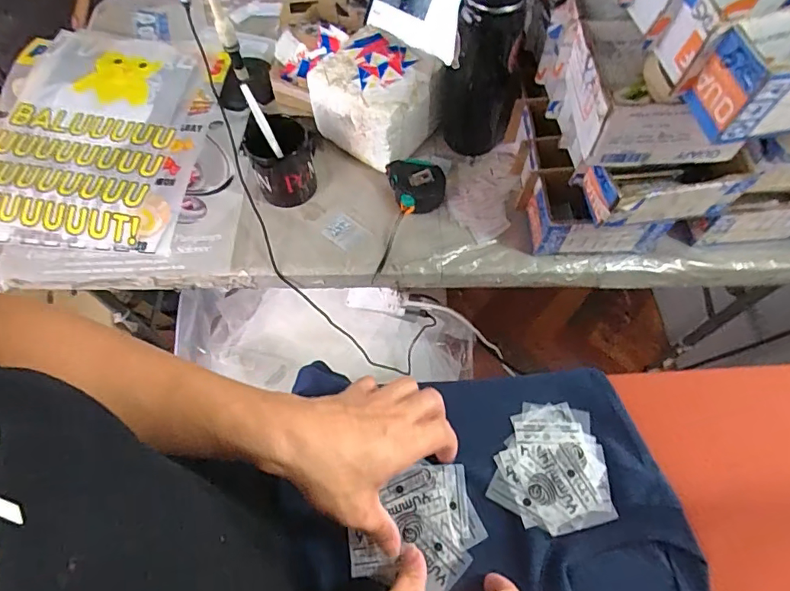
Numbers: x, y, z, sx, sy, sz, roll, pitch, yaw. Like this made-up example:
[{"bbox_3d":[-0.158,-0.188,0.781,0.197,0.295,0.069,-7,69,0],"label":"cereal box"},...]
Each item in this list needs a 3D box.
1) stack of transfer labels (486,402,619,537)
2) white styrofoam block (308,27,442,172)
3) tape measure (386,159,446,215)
[{"bbox_3d":[0.125,0.138,0.402,0.090,0.006,0.098,0,63,0],"label":"stack of transfer labels"},{"bbox_3d":[-0.024,-0.279,0.707,0.152,0.120,0.138,31,67,15],"label":"white styrofoam block"},{"bbox_3d":[0.031,-0.157,0.684,0.067,0.045,0.075,-17,64,-8],"label":"tape measure"}]

